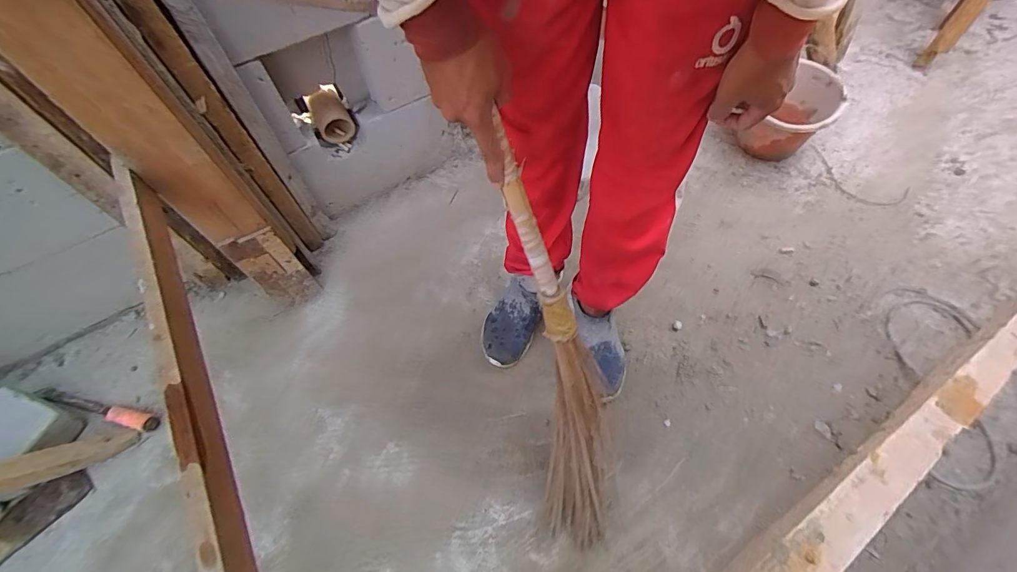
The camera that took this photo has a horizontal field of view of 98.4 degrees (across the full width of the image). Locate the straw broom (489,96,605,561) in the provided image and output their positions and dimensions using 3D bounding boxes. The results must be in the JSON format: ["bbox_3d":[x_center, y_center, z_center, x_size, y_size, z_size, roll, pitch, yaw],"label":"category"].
[{"bbox_3d":[0.068,0.130,0.644,0.114,0.670,0.074,-15,26,-5],"label":"straw broom"}]

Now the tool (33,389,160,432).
[{"bbox_3d":[-0.846,0.248,0.891,0.278,0.032,0.033,10,63,8],"label":"tool"}]

